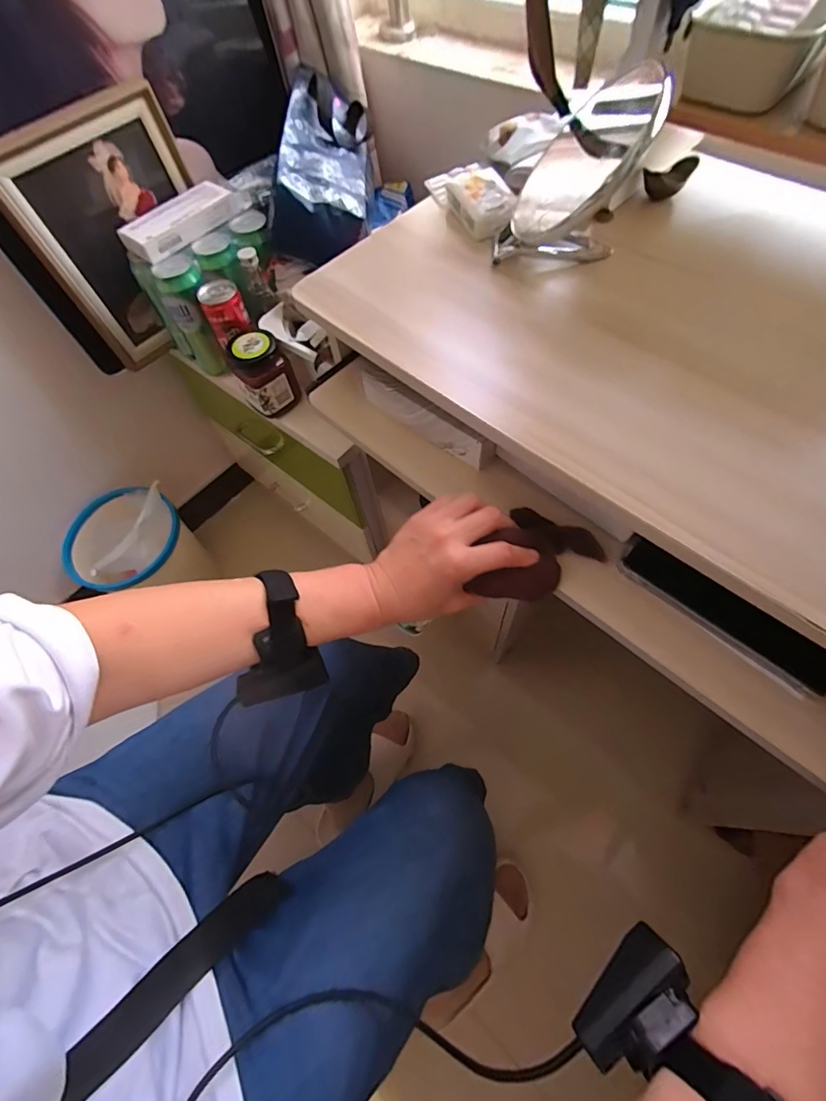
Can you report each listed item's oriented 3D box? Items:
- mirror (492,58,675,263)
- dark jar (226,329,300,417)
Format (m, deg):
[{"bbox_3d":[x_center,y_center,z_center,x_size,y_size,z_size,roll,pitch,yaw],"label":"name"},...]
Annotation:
[{"bbox_3d":[0.147,-0.339,0.425,0.115,0.131,0.154,17,65,13],"label":"mirror"},{"bbox_3d":[-0.216,-0.253,0.674,0.065,0.099,0.064,-2,62,4],"label":"dark jar"}]

